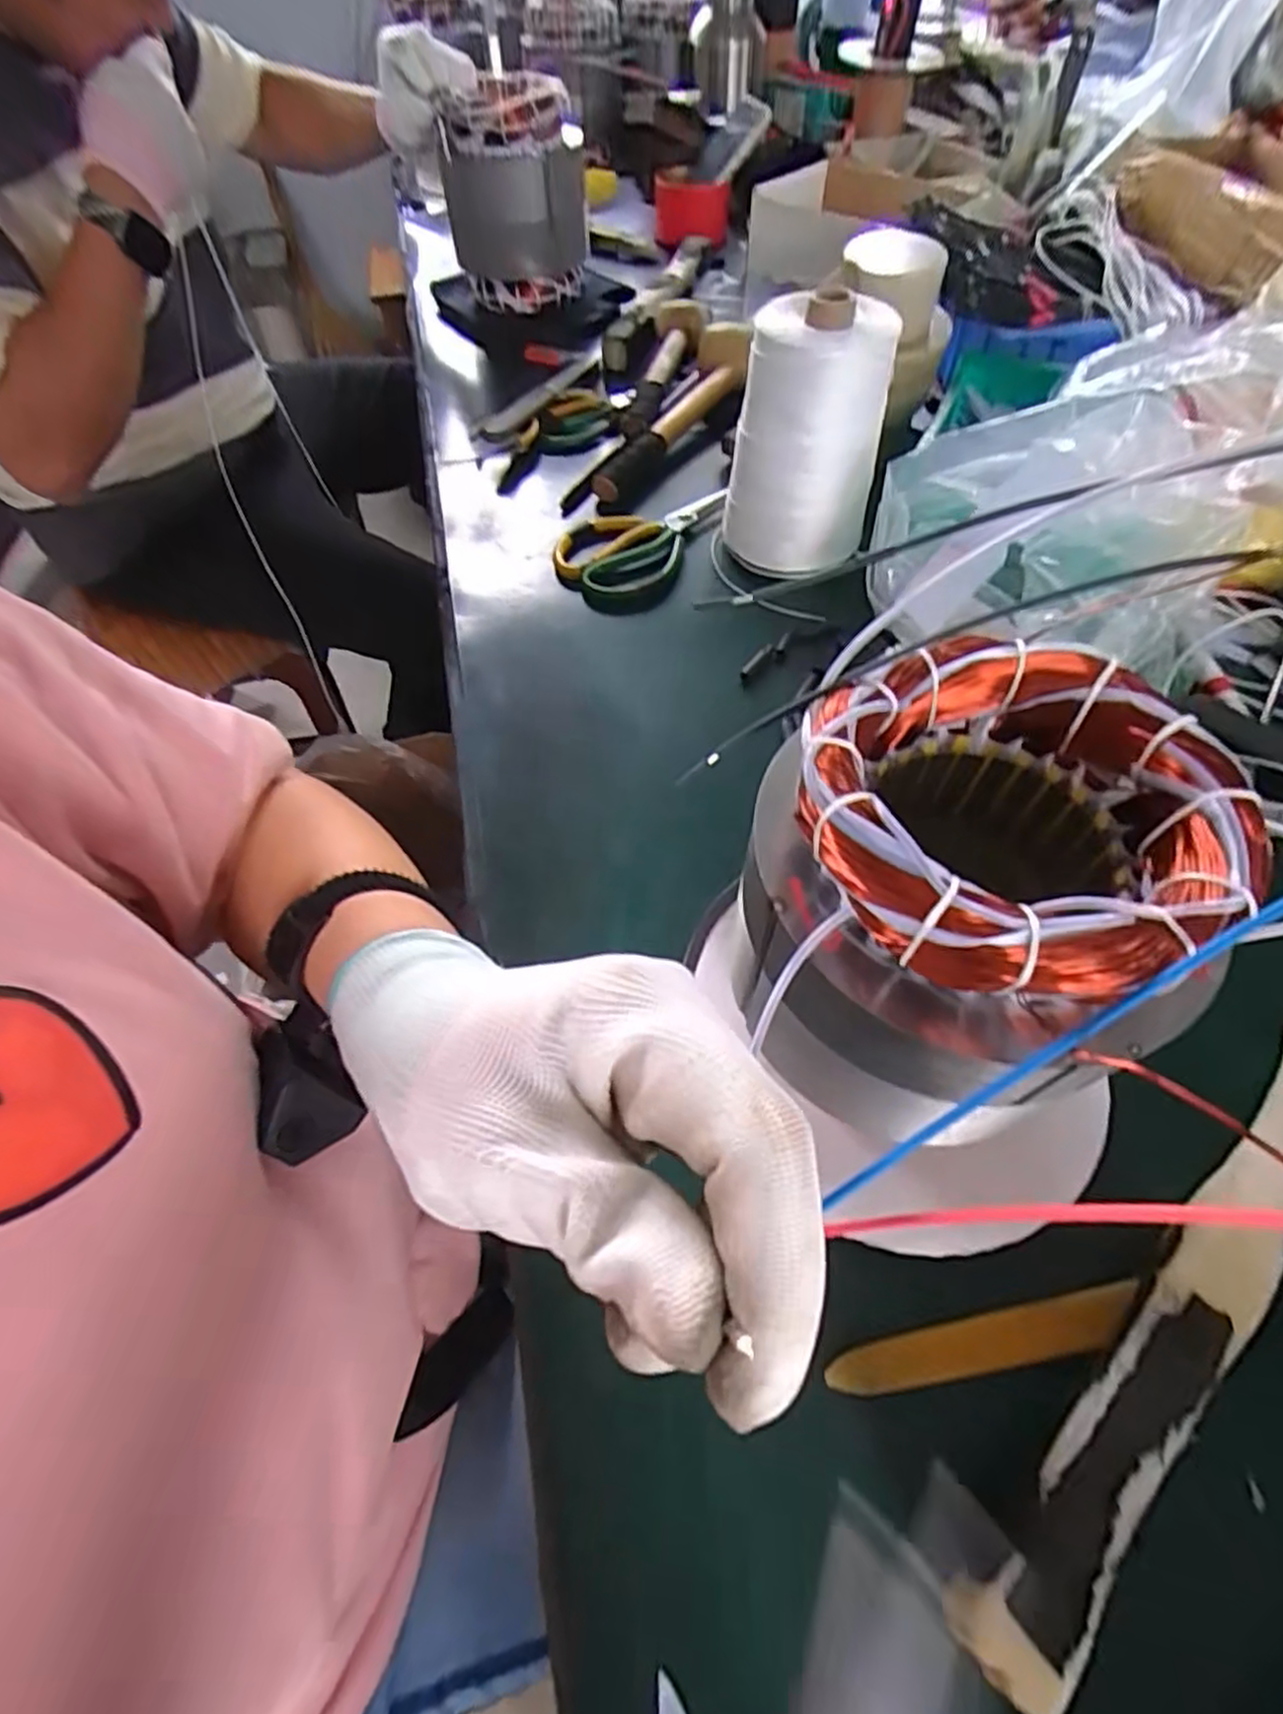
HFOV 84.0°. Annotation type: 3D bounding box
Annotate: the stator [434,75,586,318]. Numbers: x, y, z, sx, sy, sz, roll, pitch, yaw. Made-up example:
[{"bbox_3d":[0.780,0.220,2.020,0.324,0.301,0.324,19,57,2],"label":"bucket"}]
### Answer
[{"bbox_3d":[-0.131,-0.701,0.770,0.138,0.188,0.148,3,57,4],"label":"stator"}]

